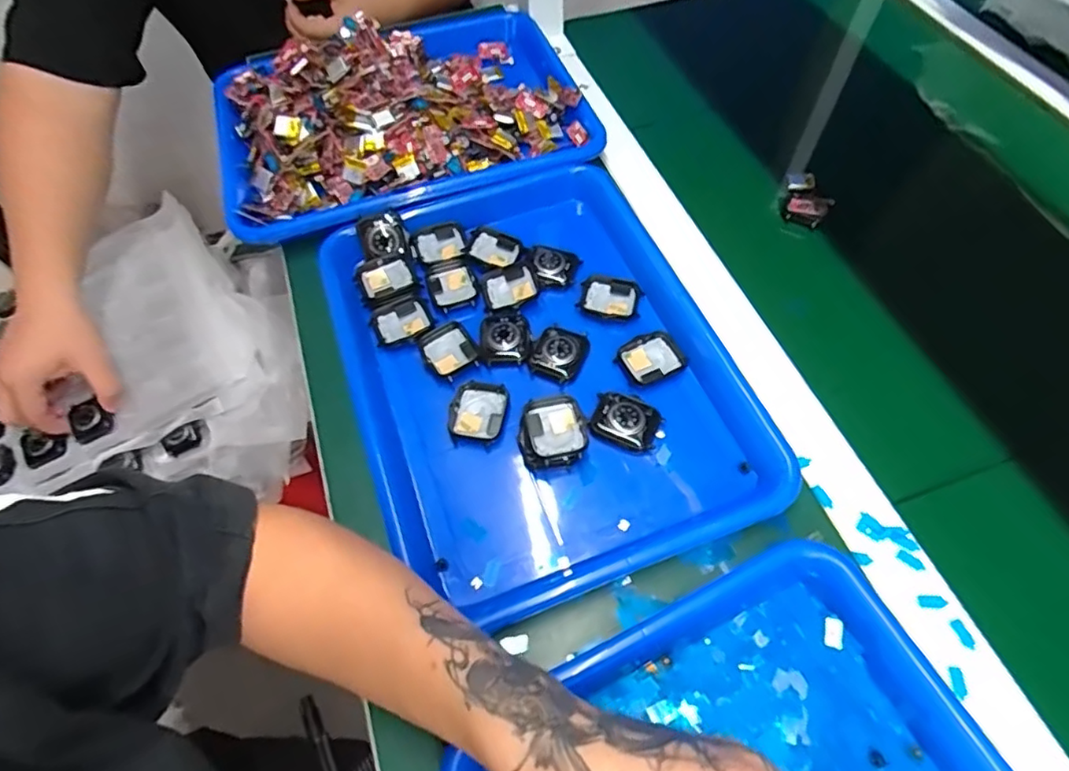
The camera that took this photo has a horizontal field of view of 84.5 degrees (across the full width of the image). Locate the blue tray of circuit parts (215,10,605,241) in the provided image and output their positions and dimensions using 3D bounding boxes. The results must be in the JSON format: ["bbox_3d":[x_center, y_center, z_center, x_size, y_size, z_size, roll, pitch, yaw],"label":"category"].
[{"bbox_3d":[-0.122,-0.270,0.559,0.353,0.056,0.258,-18,60,-7],"label":"blue tray of circuit parts"}]

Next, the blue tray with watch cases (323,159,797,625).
[{"bbox_3d":[0.001,-0.019,0.428,0.263,0.032,0.328,-18,60,-7],"label":"blue tray with watch cases"}]

